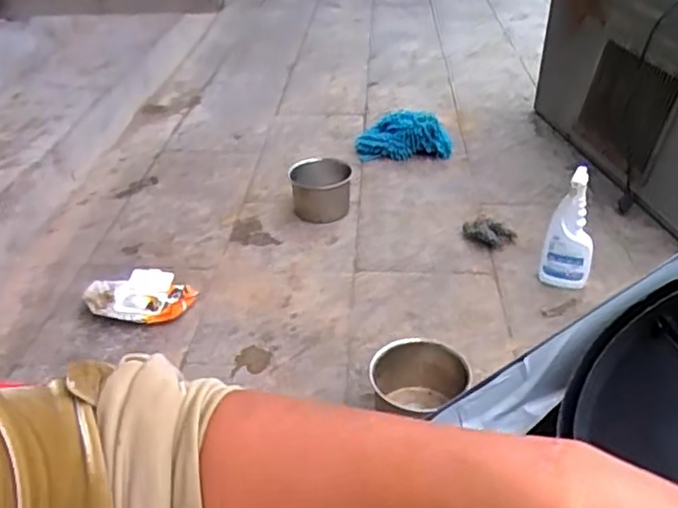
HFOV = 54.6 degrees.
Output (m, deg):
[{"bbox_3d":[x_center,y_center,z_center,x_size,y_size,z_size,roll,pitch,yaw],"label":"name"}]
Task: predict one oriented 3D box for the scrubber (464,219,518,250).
[{"bbox_3d":[0.337,-0.046,1.502,0.116,0.046,0.061,24,40,29],"label":"scrubber"}]

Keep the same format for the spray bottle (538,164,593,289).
[{"bbox_3d":[0.468,-0.043,1.314,0.097,0.244,0.055,15,34,19],"label":"spray bottle"}]

